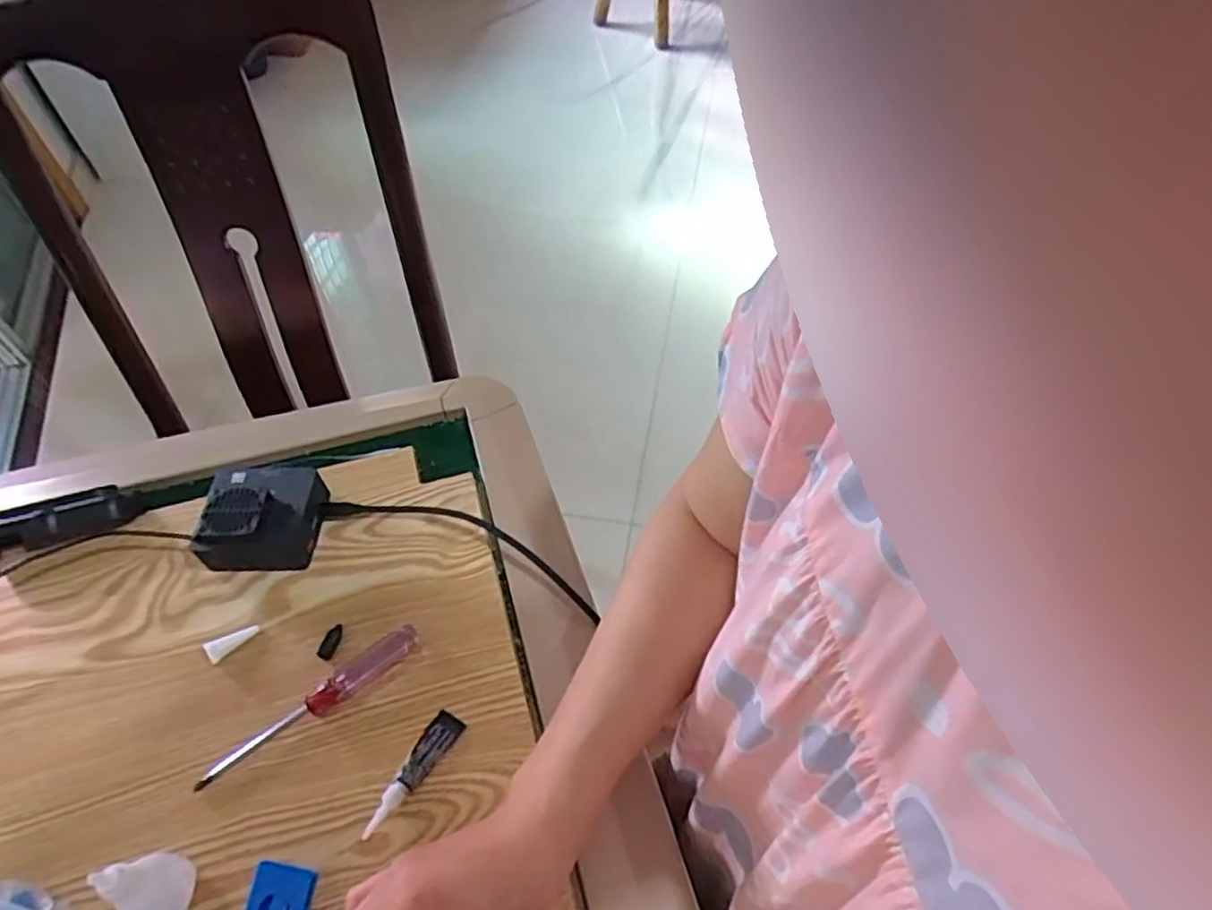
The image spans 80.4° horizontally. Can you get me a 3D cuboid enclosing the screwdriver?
[{"bbox_3d":[-0.188,0.158,0.459,0.147,0.017,0.021,-35,59,-22],"label":"screwdriver"}]

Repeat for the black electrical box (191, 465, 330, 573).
[{"bbox_3d":[-0.253,0.045,0.531,0.073,0.048,0.069,-2,52,1],"label":"black electrical box"}]

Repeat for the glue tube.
[{"bbox_3d":[-0.120,0.191,0.435,0.020,0.012,0.078,29,59,22],"label":"glue tube"}]

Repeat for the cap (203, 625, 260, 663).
[{"bbox_3d":[-0.256,0.127,0.492,0.034,0.009,0.013,-33,58,-21],"label":"cap"}]

